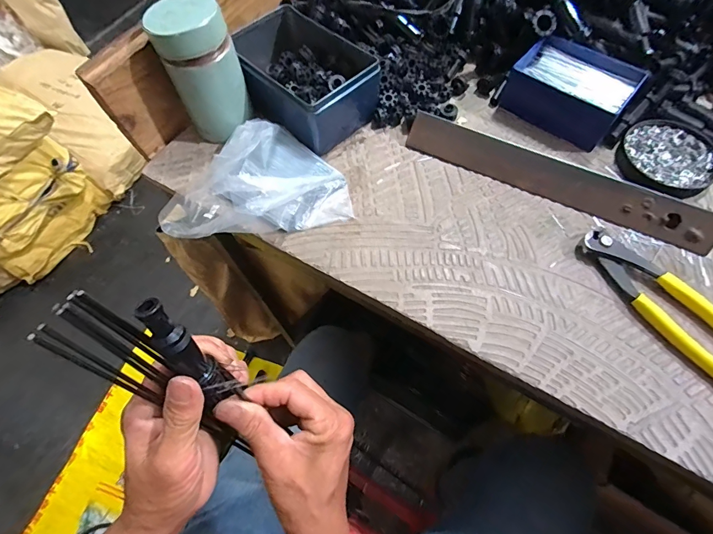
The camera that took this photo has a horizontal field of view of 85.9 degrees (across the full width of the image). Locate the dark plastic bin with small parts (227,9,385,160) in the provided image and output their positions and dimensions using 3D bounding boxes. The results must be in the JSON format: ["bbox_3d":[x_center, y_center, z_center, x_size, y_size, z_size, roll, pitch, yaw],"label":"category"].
[{"bbox_3d":[-0.060,-0.206,0.413,0.161,0.059,0.103,41,72,20],"label":"dark plastic bin with small parts"}]

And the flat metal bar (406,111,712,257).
[{"bbox_3d":[0.182,-0.083,0.361,0.280,0.036,0.006,26,24,15],"label":"flat metal bar"}]

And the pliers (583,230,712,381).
[{"bbox_3d":[0.250,0.033,0.304,0.047,0.020,0.162,-32,67,-12],"label":"pliers"}]

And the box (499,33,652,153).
[{"bbox_3d":[0.224,-0.187,0.403,0.112,0.042,0.084,34,70,17],"label":"box"}]

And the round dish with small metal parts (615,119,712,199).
[{"bbox_3d":[0.304,-0.107,0.376,0.084,0.013,0.087,-1,64,2],"label":"round dish with small metal parts"}]

